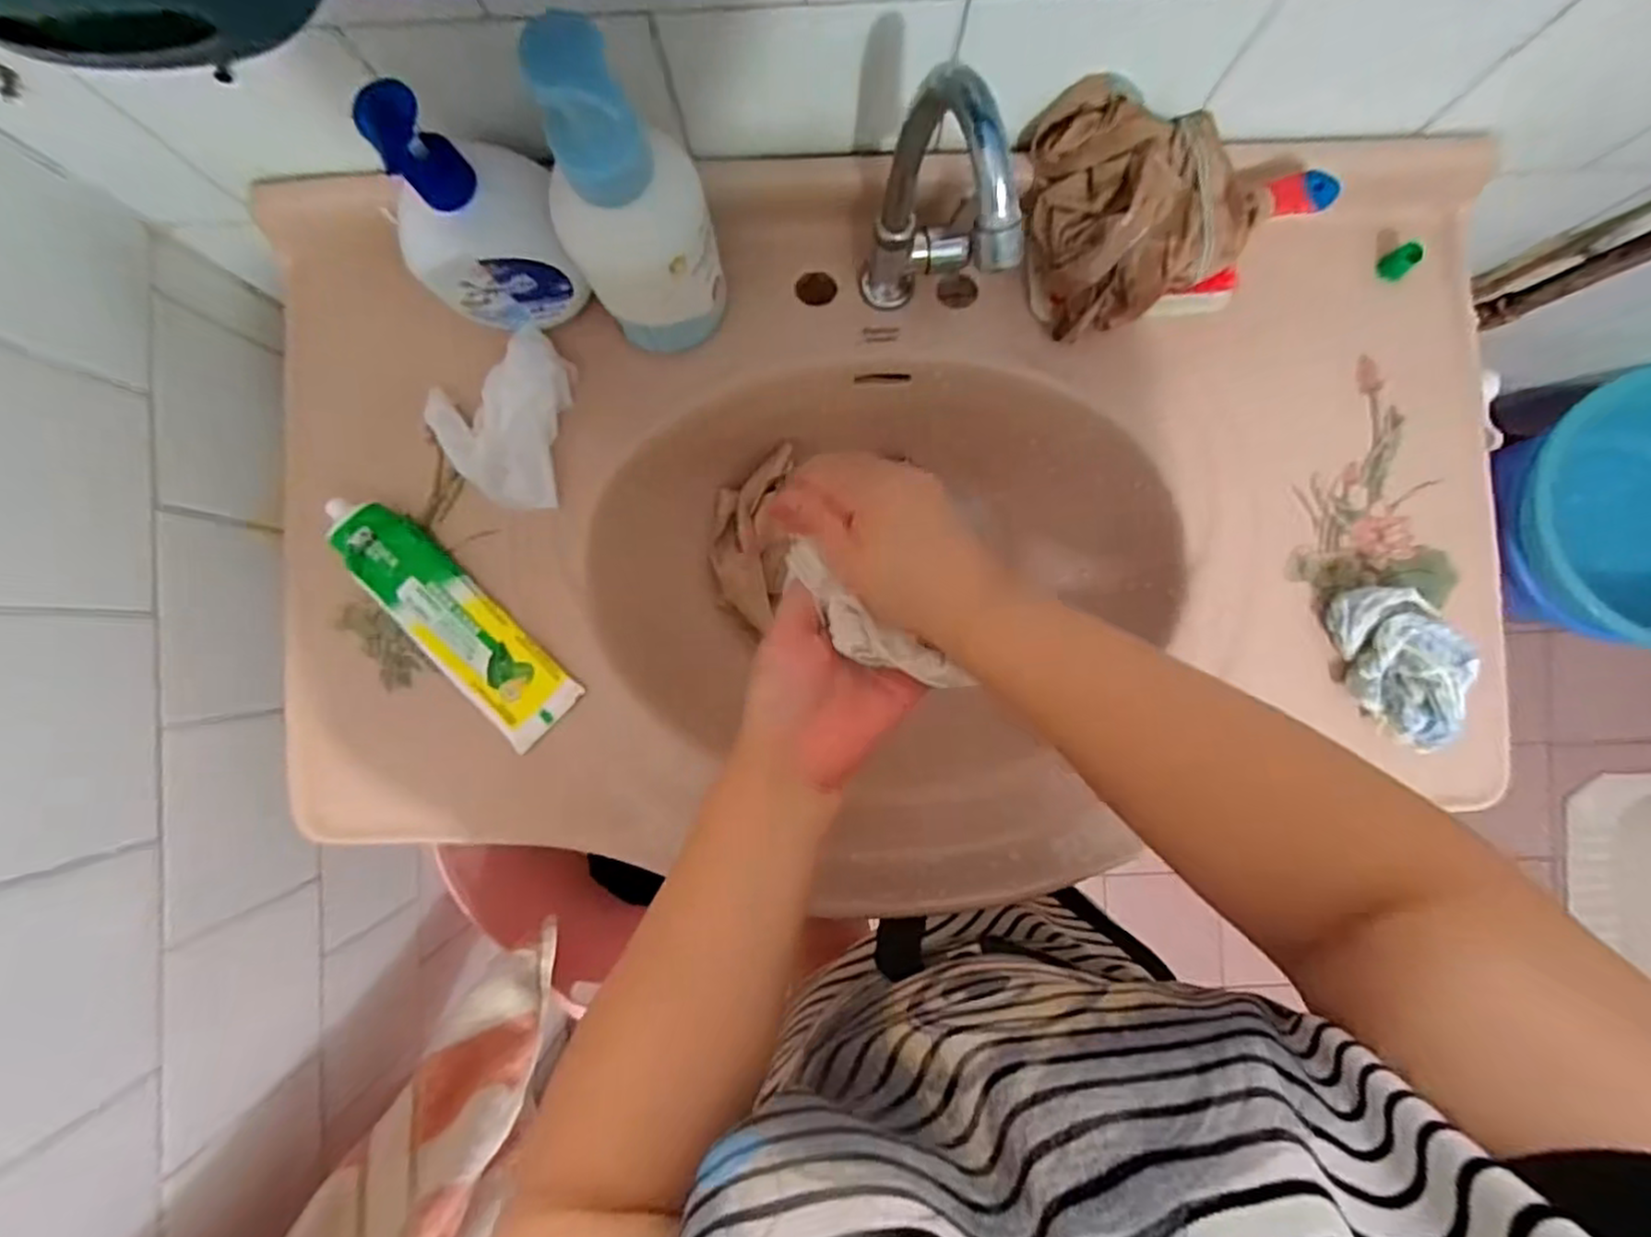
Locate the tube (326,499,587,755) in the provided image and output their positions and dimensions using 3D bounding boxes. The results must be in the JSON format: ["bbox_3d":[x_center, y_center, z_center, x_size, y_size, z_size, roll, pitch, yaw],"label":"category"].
[{"bbox_3d":[-0.246,-0.001,0.467,0.056,0.027,0.193,-44,89,-1],"label":"tube"}]

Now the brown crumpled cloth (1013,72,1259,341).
[{"bbox_3d":[0.187,-0.256,0.448,0.113,0.083,0.124,-22,89,-1],"label":"brown crumpled cloth"}]

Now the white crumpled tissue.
[{"bbox_3d":[-0.205,-0.130,0.476,0.096,0.031,0.099,-38,89,-1],"label":"white crumpled tissue"}]

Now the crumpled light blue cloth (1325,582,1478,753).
[{"bbox_3d":[0.363,0.031,0.448,0.051,0.046,0.106,-20,89,-1],"label":"crumpled light blue cloth"}]

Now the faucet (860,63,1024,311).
[{"bbox_3d":[0.057,-0.197,0.384,0.050,0.202,0.103,-8,89,0],"label":"faucet"}]

